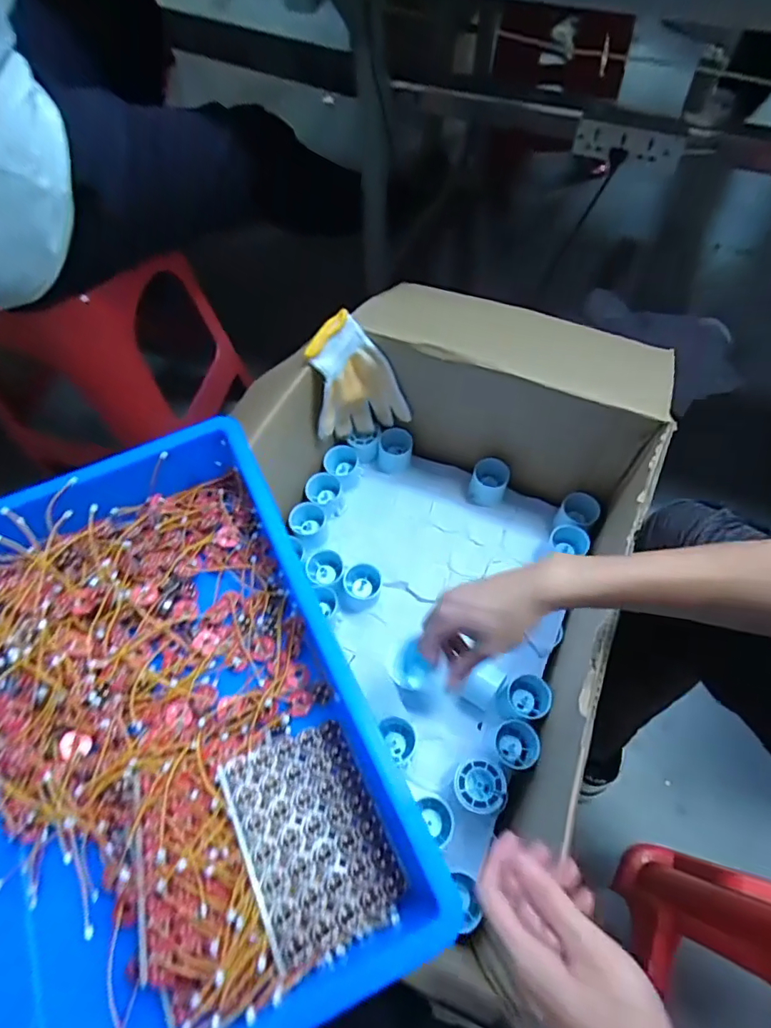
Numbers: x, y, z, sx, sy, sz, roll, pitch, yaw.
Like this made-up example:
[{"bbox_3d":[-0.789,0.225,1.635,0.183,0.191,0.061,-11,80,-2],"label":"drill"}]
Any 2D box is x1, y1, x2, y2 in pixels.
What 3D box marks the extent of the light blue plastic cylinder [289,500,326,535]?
[{"bbox_3d":[-0.114,0.011,0.765,0.052,0.033,0.045,-16,62,-7],"label":"light blue plastic cylinder"}]

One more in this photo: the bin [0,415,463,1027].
[{"bbox_3d":[-0.180,0.151,0.411,0.295,0.079,0.434,-23,63,-11],"label":"bin"}]

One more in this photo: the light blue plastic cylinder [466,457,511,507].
[{"bbox_3d":[0.154,-0.046,0.794,0.056,0.043,0.058,15,63,9],"label":"light blue plastic cylinder"}]

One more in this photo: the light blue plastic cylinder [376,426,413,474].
[{"bbox_3d":[0.015,-0.094,0.822,0.051,0.046,0.058,12,62,8],"label":"light blue plastic cylinder"}]

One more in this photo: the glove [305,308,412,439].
[{"bbox_3d":[-0.039,-0.172,0.716,0.132,0.195,0.051,-24,63,-11],"label":"glove"}]

